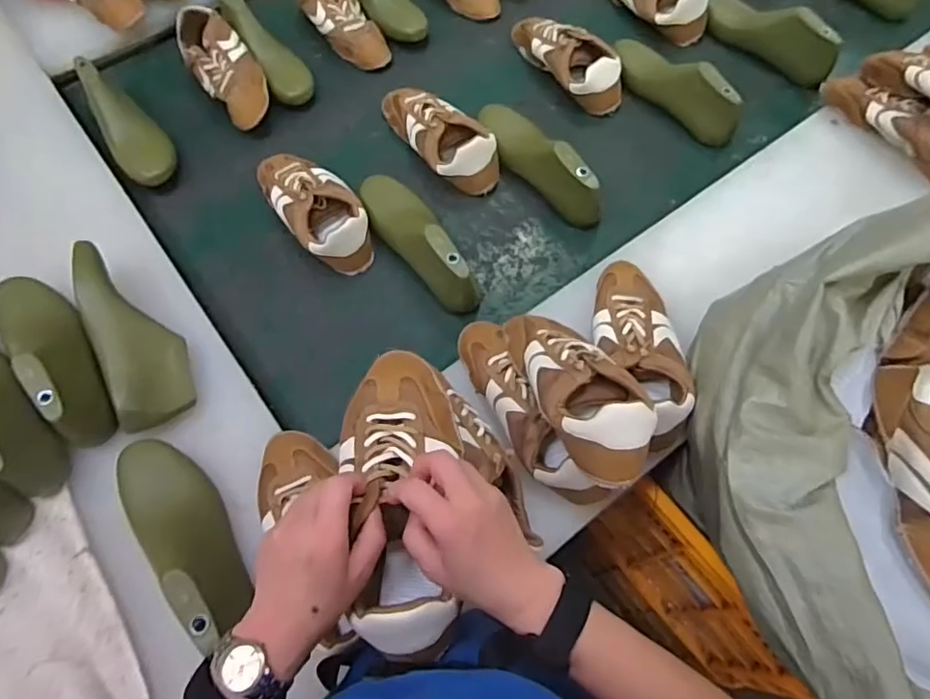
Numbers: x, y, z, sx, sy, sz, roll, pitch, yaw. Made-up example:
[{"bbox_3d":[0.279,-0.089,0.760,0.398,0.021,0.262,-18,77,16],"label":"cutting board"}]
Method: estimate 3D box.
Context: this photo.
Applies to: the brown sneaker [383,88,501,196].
[{"bbox_3d":[-0.040,-0.337,0.904,0.100,0.079,0.243,-35,71,-13],"label":"brown sneaker"}]

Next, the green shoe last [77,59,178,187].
[{"bbox_3d":[-0.524,-0.351,0.886,0.080,0.074,0.232,-35,71,-13],"label":"green shoe last"}]

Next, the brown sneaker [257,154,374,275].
[{"bbox_3d":[-0.220,-0.213,0.837,0.101,0.068,0.241,-33,70,-13],"label":"brown sneaker"}]

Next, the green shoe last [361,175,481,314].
[{"bbox_3d":[-0.073,-0.160,0.803,0.069,0.102,0.261,-32,58,-12],"label":"green shoe last"}]

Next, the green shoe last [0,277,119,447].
[{"bbox_3d":[-0.483,-0.006,0.659,0.080,0.073,0.249,-41,72,-15],"label":"green shoe last"}]

